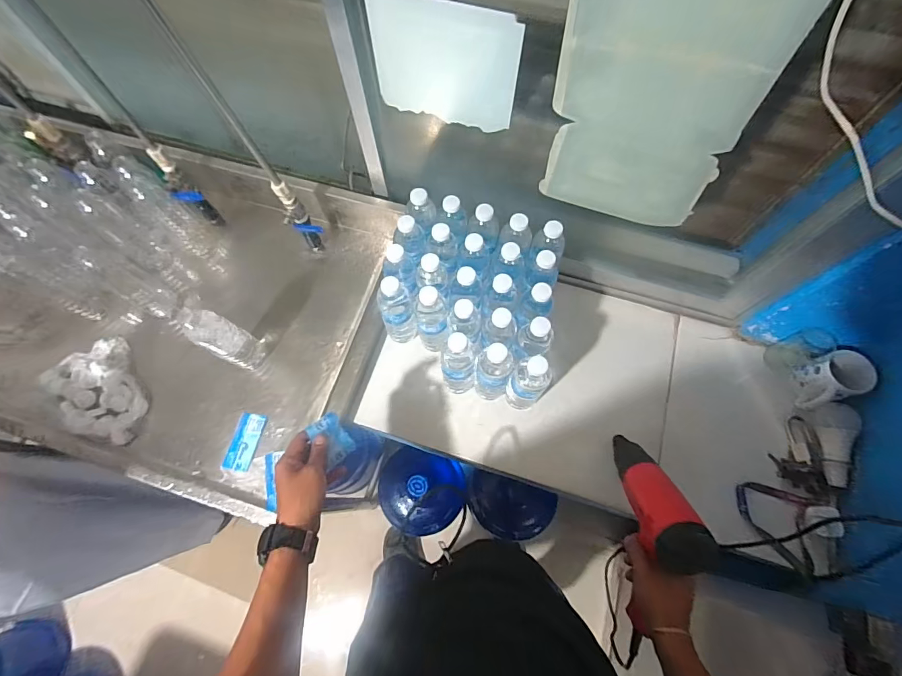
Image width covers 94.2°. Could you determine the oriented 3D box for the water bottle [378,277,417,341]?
[{"bbox_3d":[-0.100,-0.048,0.772,0.057,0.168,0.055,-17,70,-7],"label":"water bottle"}]

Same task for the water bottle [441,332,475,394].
[{"bbox_3d":[0.012,0.056,0.750,0.059,0.207,0.054,0,68,0],"label":"water bottle"}]

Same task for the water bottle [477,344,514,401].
[{"bbox_3d":[0.074,0.067,0.747,0.062,0.217,0.052,4,69,1],"label":"water bottle"}]

